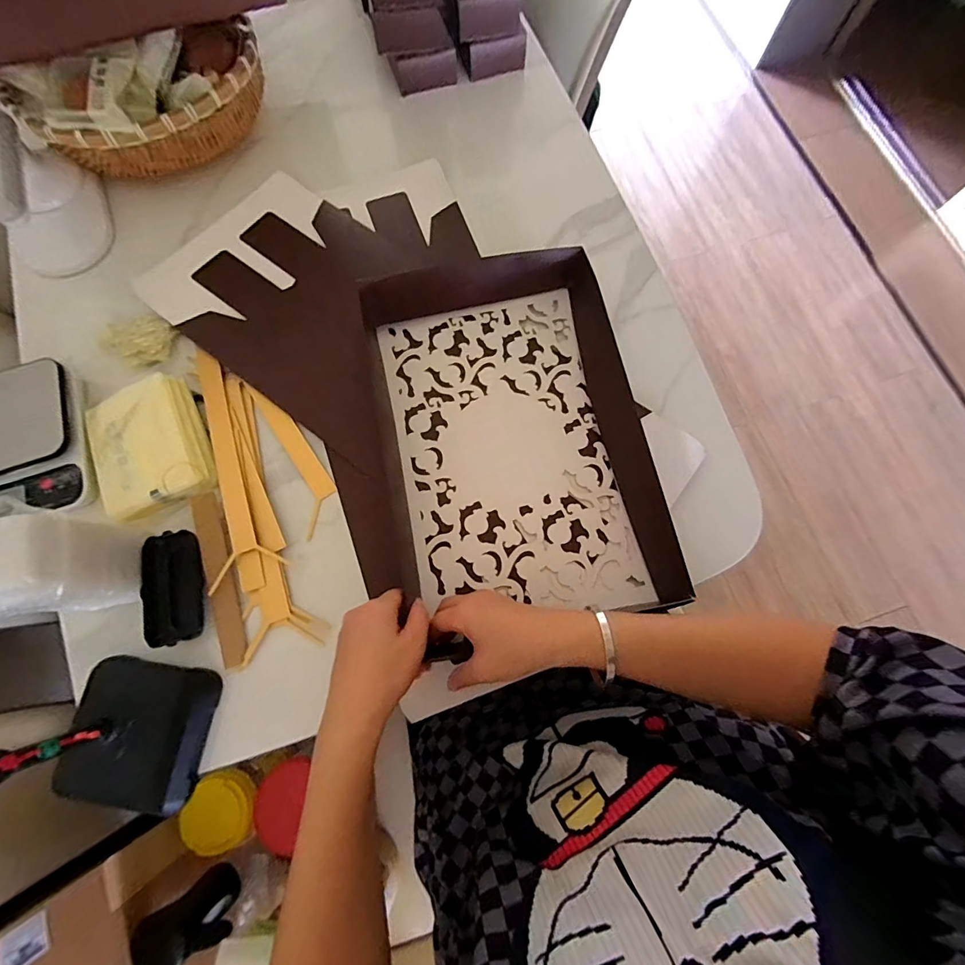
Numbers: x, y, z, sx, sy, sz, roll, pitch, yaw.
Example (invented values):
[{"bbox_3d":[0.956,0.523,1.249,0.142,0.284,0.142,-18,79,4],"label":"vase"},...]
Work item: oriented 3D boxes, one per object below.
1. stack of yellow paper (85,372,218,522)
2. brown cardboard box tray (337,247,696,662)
[{"bbox_3d":[-0.366,-0.039,0.489,0.116,0.022,0.147,-27,77,-8],"label":"stack of yellow paper"},{"bbox_3d":[0.005,-0.056,0.489,0.310,0.067,0.425,-11,74,-4],"label":"brown cardboard box tray"}]

